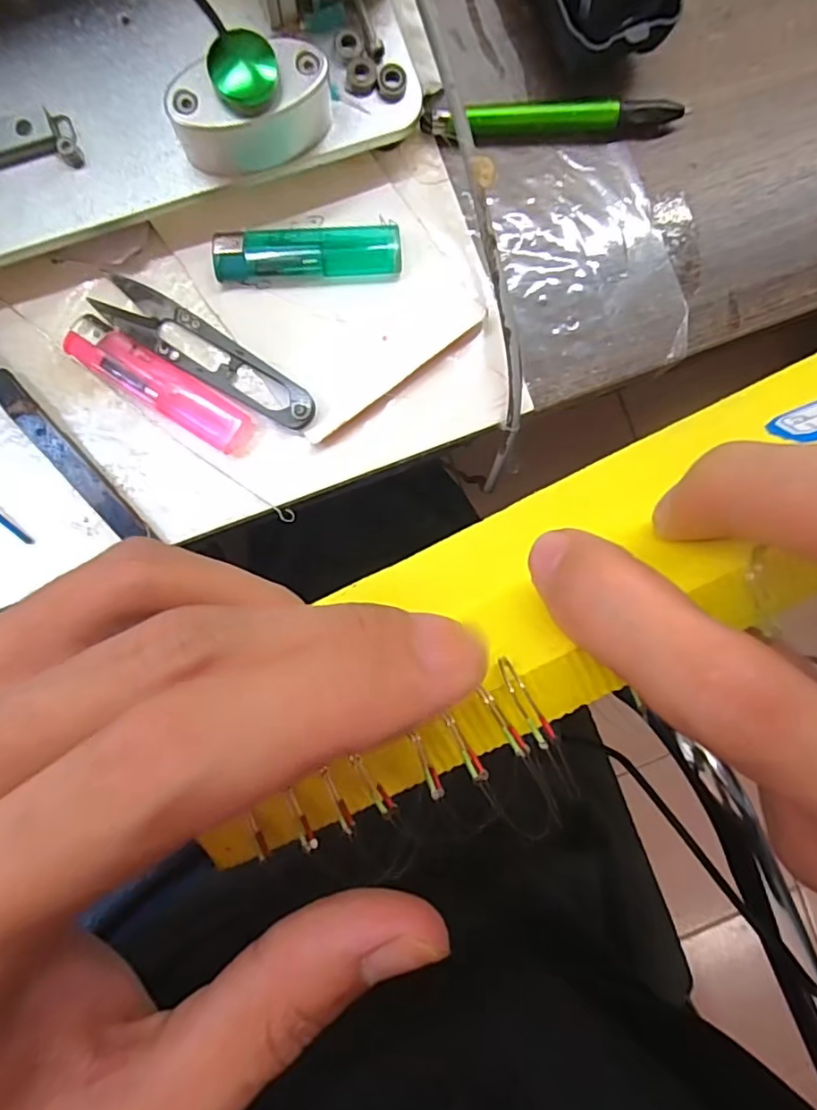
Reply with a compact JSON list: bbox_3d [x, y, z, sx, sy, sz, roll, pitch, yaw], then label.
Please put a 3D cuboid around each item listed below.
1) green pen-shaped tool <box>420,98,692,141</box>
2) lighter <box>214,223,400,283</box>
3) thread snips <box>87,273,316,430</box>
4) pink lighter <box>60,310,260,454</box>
[{"bbox_3d":[0.065,-0.191,0.245,0.116,0.011,0.014,-5,92,-3],"label":"green pen-shaped tool"},{"bbox_3d":[-0.042,-0.128,0.240,0.077,0.010,0.021,-5,92,-3],"label":"lighter"},{"bbox_3d":[-0.083,-0.085,0.235,0.098,0.012,0.022,29,90,-3],"label":"thread snips"},{"bbox_3d":[-0.102,-0.071,0.238,0.080,0.009,0.021,32,90,-3],"label":"pink lighter"}]

